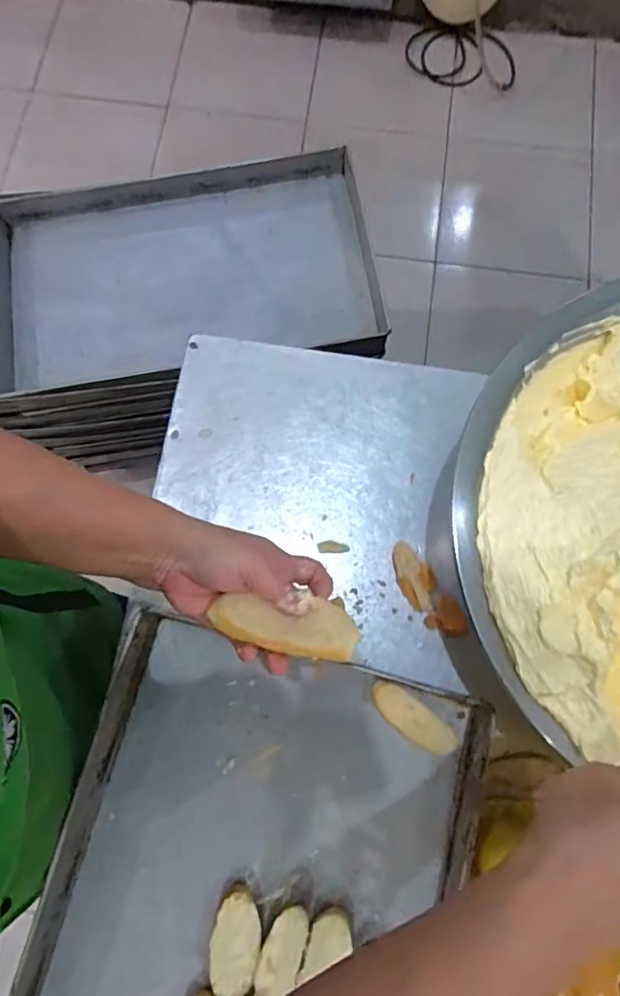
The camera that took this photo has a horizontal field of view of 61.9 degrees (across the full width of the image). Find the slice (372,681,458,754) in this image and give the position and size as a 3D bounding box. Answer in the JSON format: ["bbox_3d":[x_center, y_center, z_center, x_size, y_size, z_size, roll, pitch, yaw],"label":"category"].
[{"bbox_3d":[0.107,0.227,0.532,0.096,0.012,0.035,35,80,8],"label":"slice"}]

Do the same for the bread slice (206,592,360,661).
[{"bbox_3d":[-0.017,0.090,0.364,0.101,0.021,0.038,9,78,3],"label":"bread slice"}]

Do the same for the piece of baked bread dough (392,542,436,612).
[{"bbox_3d":[0.116,0.084,0.567,0.038,0.025,0.074,-24,78,-5],"label":"piece of baked bread dough"}]

